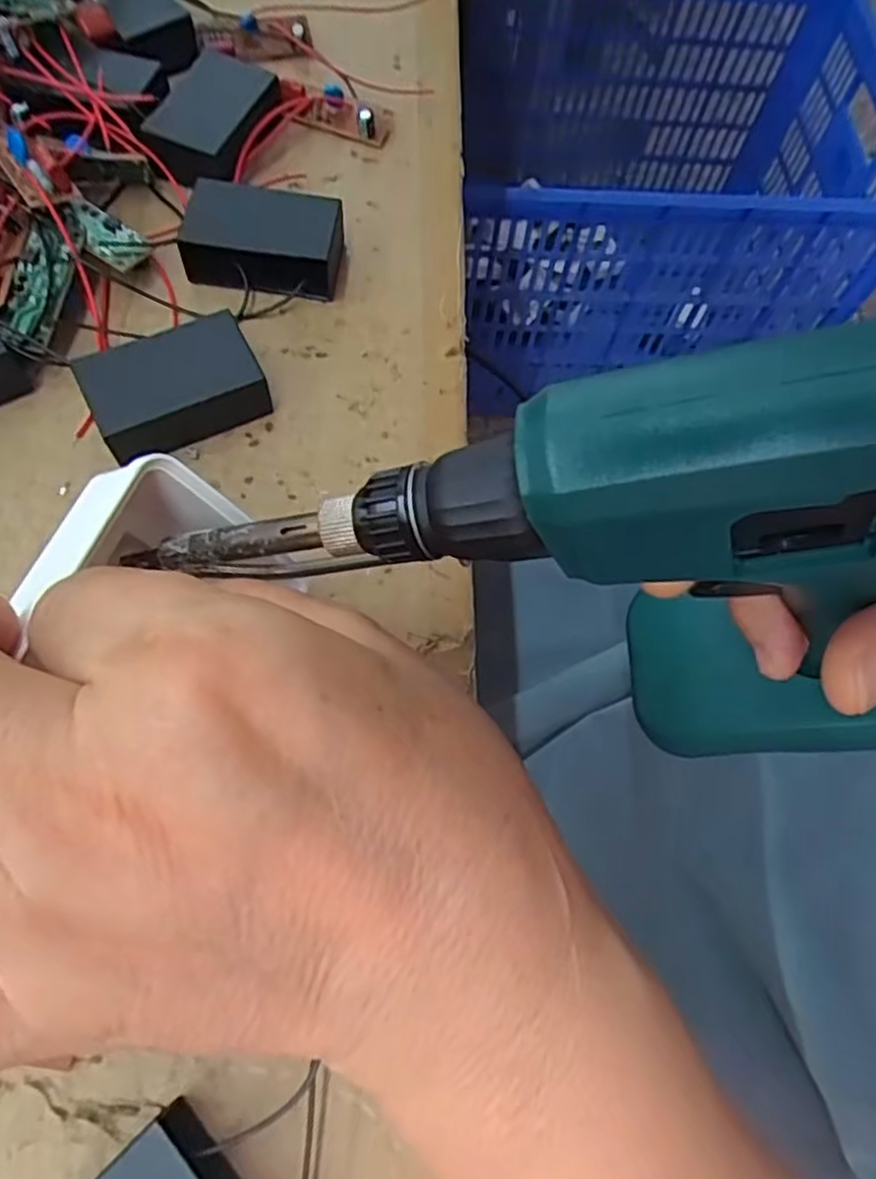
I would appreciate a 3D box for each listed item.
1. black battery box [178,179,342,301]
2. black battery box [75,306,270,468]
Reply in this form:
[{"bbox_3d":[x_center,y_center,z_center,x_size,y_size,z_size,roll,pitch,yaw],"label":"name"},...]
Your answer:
[{"bbox_3d":[-0.056,-0.116,0.239,0.048,0.020,0.033,12,67,2],"label":"black battery box"},{"bbox_3d":[-0.078,-0.060,0.215,0.047,0.018,0.030,-26,71,-13],"label":"black battery box"}]

